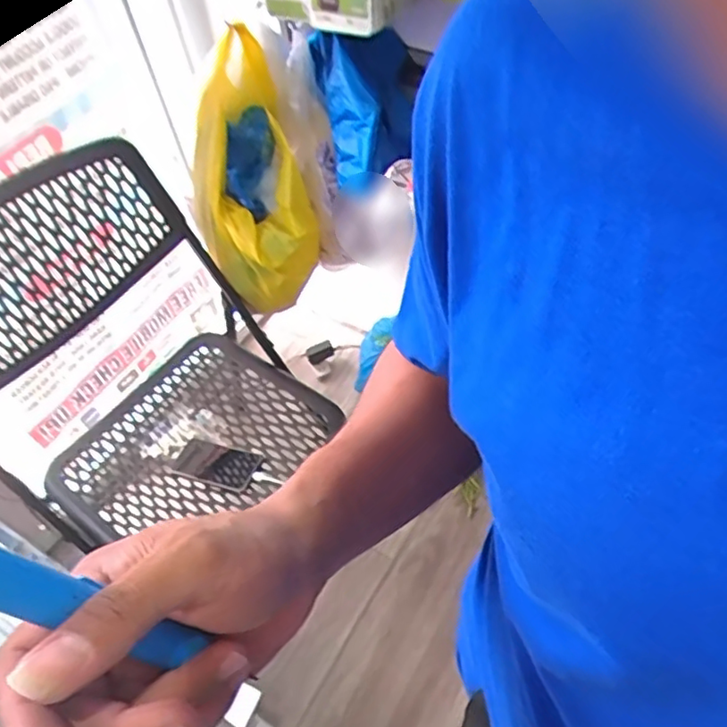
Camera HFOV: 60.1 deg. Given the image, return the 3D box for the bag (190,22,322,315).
[{"bbox_3d":[-0.198,-0.321,1.135,0.210,0.479,0.140,-7,20,1],"label":"bag"}]

